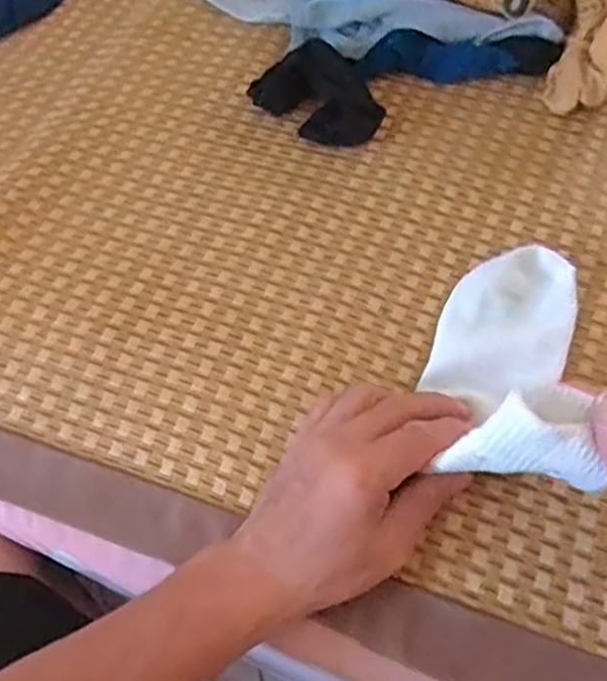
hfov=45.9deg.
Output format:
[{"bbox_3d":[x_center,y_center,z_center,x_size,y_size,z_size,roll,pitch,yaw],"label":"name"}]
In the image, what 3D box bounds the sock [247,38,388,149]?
[{"bbox_3d":[0.015,-0.206,0.594,0.114,0.033,0.074,38,69,22],"label":"sock"}]

